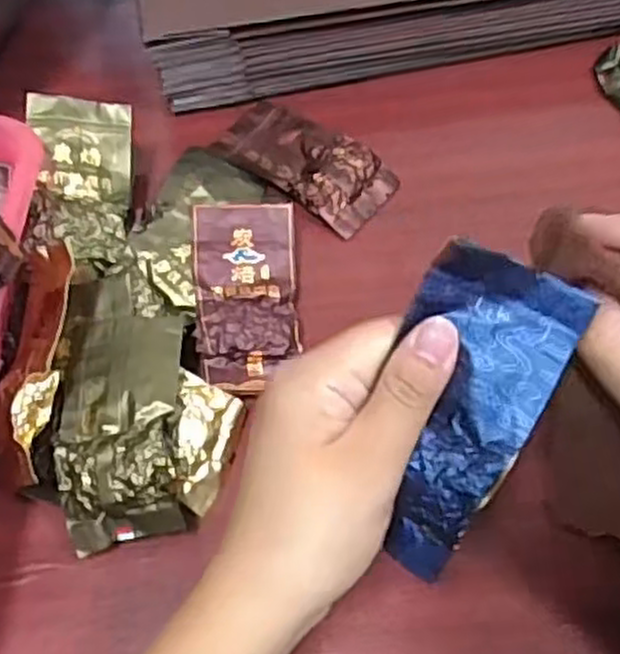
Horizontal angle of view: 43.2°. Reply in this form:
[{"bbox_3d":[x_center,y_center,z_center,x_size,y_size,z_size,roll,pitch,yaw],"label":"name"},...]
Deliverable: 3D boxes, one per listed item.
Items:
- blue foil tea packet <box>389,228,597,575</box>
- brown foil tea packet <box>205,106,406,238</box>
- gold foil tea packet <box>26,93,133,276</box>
[{"bbox_3d":[0.053,0.031,0.265,0.051,0.019,0.111,17,93,14],"label":"blue foil tea packet"},{"bbox_3d":[-0.006,-0.102,0.484,0.113,0.018,0.054,33,65,22],"label":"brown foil tea packet"},{"bbox_3d":[-0.126,-0.082,0.433,0.055,0.015,0.105,2,72,-21],"label":"gold foil tea packet"}]

